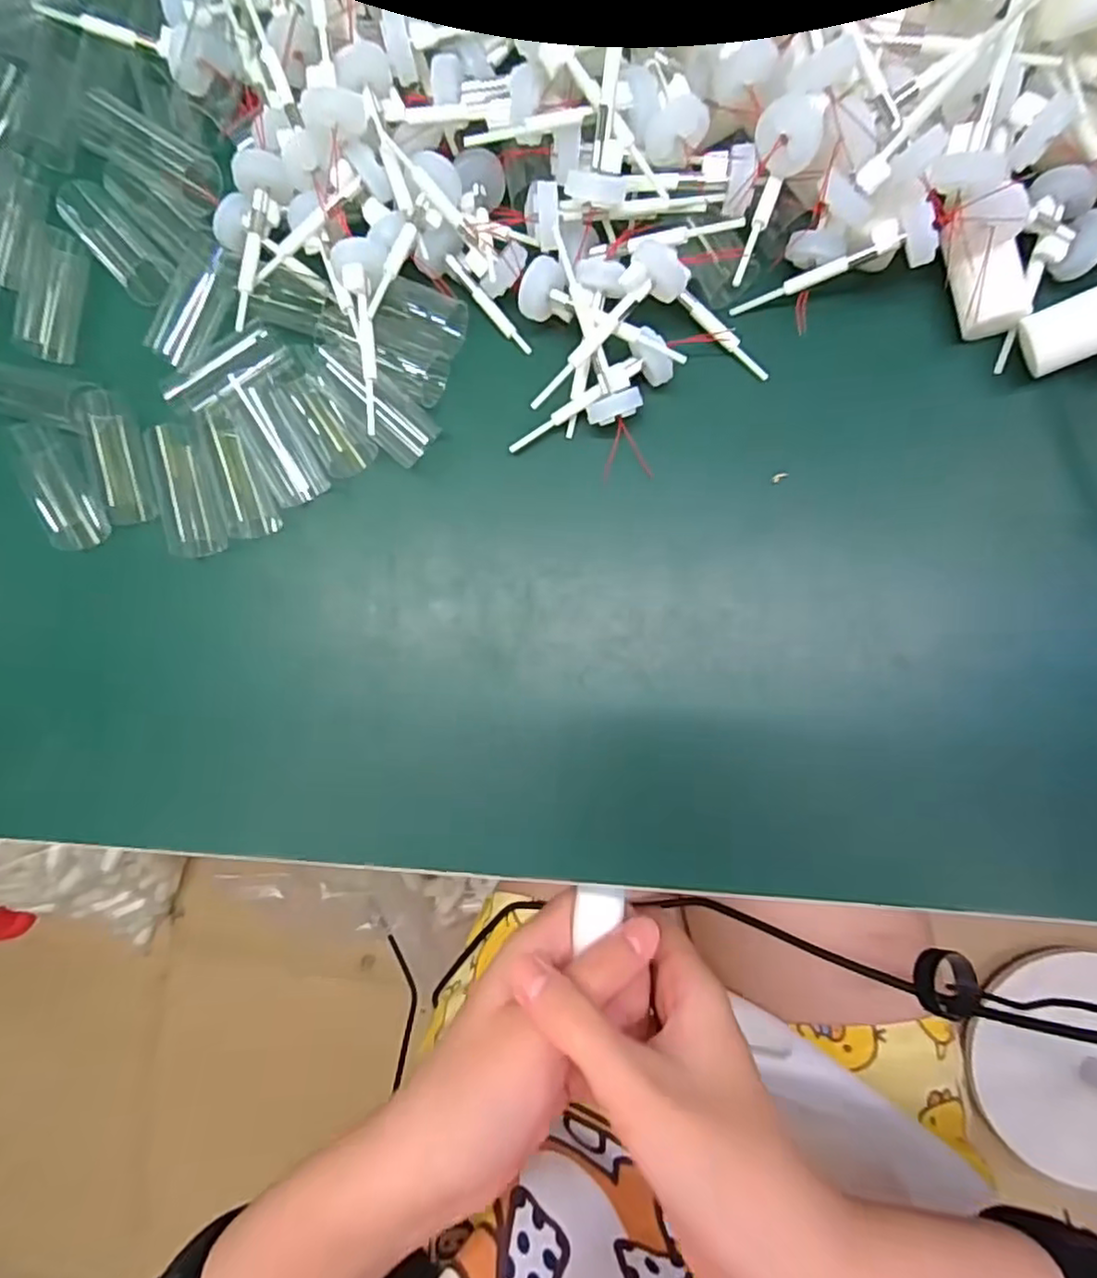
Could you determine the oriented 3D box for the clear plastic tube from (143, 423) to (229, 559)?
[{"bbox_3d":[-0.144,-0.059,0.256,0.017,0.017,0.052,-17,87,4],"label":"clear plastic tube"}]

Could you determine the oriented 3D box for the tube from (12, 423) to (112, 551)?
[{"bbox_3d":[-0.203,-0.062,0.264,0.020,0.014,0.052,-26,87,4],"label":"tube"}]

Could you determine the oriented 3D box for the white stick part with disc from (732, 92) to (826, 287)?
[{"bbox_3d":[0.073,-0.146,0.212,0.020,0.015,0.054,18,110,5],"label":"white stick part with disc"}]

